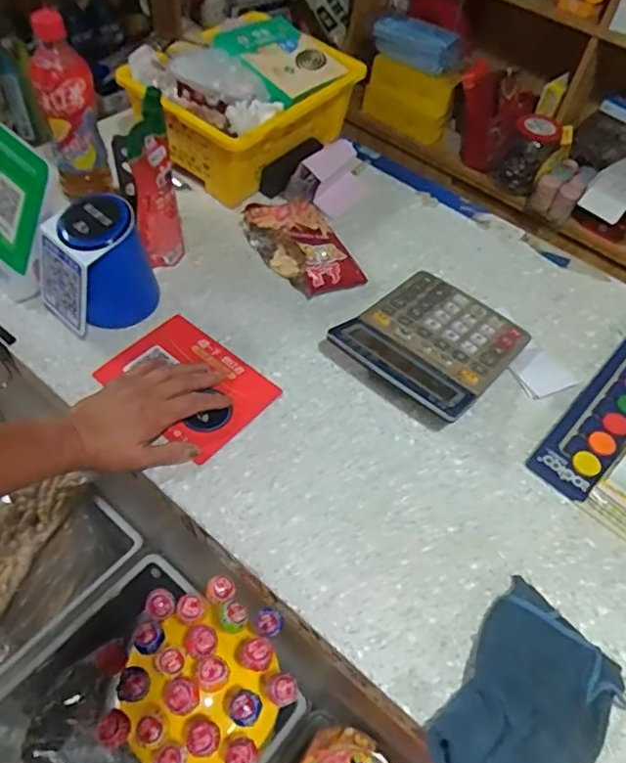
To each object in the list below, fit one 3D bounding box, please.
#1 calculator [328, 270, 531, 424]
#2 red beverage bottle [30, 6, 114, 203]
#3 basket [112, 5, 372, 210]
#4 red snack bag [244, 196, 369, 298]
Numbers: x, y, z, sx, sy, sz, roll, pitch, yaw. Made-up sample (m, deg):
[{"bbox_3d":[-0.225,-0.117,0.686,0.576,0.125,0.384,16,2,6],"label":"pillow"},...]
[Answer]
[{"bbox_3d":[0.131,-0.048,0.650,0.160,0.051,0.197,36,58,20],"label":"calculator"},{"bbox_3d":[-0.280,-0.307,0.683,0.065,0.195,0.067,-17,57,-18],"label":"red beverage bottle"},{"bbox_3d":[-0.086,-0.383,0.817,0.196,0.145,0.266,36,58,20],"label":"basket"},{"bbox_3d":[-0.013,-0.174,0.726,0.096,0.052,0.159,-22,58,-21],"label":"red snack bag"}]

